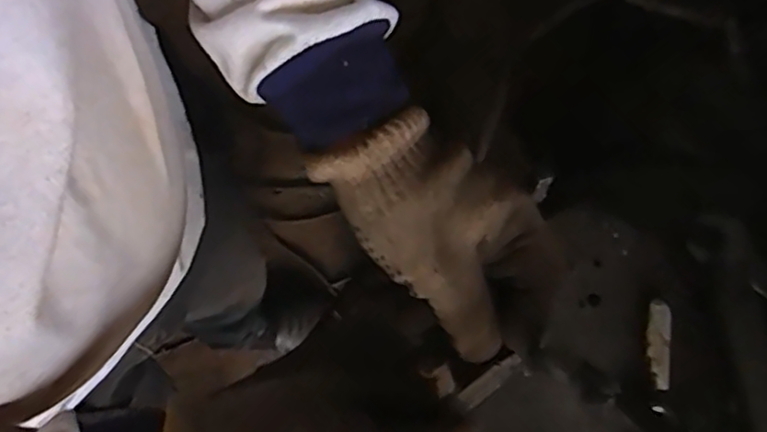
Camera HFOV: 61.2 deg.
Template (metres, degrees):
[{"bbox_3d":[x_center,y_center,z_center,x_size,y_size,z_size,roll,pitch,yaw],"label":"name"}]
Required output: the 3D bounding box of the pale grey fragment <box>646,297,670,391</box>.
[{"bbox_3d":[0.148,0.069,0.349,0.012,0.006,0.047,8,73,4],"label":"pale grey fragment"}]

